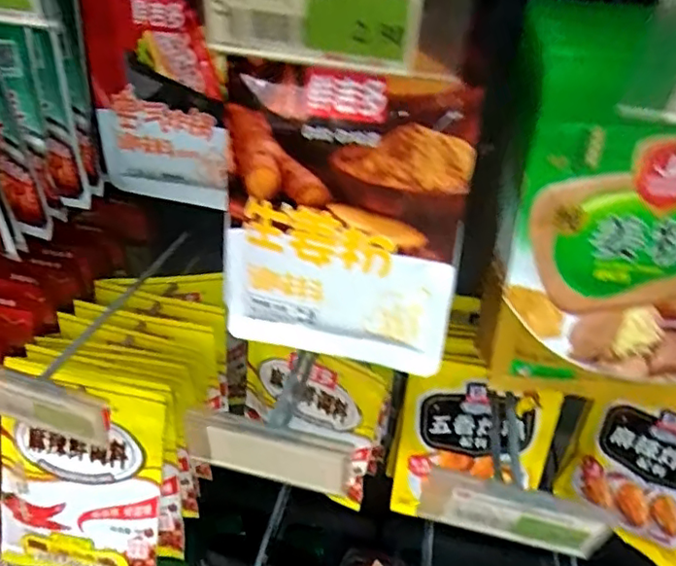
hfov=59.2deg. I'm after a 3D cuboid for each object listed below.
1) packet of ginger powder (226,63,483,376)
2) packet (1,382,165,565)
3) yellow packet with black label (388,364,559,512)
[{"bbox_3d":[0.001,-0.029,0.314,0.124,0.148,0.027,12,33,10],"label":"packet of ginger powder"},{"bbox_3d":[-0.185,0.142,0.423,0.121,0.146,0.009,5,12,6],"label":"packet"},{"bbox_3d":[0.108,0.134,0.485,0.114,0.141,0.024,8,32,4],"label":"yellow packet with black label"}]

